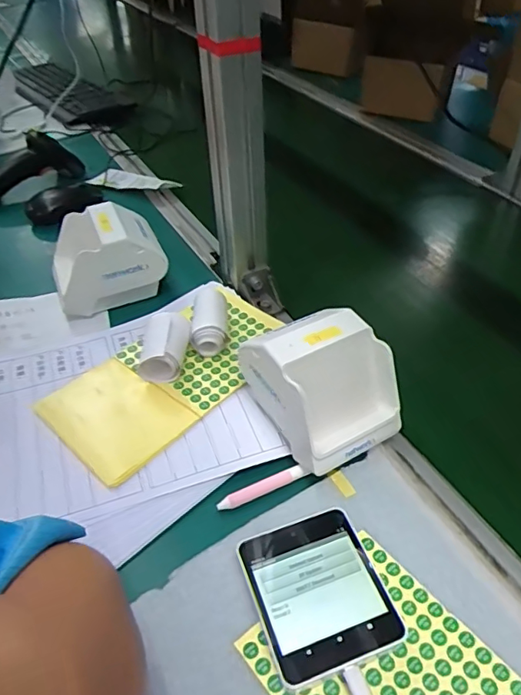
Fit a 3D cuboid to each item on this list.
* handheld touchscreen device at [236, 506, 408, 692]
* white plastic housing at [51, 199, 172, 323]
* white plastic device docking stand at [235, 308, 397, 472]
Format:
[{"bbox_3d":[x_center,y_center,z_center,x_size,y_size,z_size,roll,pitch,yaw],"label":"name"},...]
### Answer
[{"bbox_3d":[0.038,0.163,0.357,0.083,0.019,0.097,-17,46,-13],"label":"handheld touchscreen device"},{"bbox_3d":[-0.176,-0.106,0.599,0.118,0.085,0.094,-20,46,-17],"label":"white plastic housing"},{"bbox_3d":[0.050,0.028,0.436,0.110,0.086,0.111,-17,46,-14],"label":"white plastic device docking stand"}]

